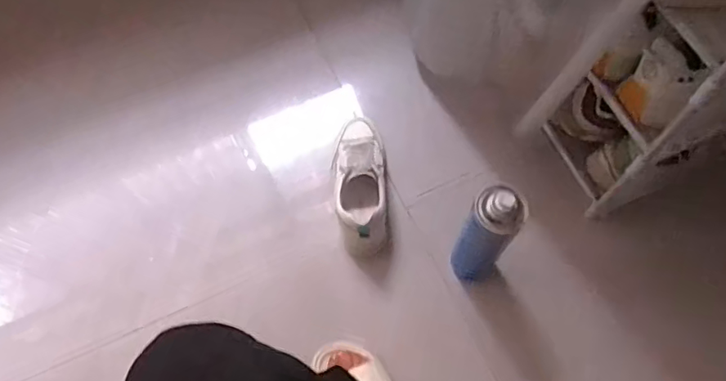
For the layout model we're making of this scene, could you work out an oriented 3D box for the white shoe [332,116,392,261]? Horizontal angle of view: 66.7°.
[{"bbox_3d":[-0.003,-0.012,0.851,0.076,0.086,0.227,-4,68,1],"label":"white shoe"}]

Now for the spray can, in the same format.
[{"bbox_3d":[0.165,0.059,0.730,0.056,0.254,0.052,-1,68,2],"label":"spray can"}]

